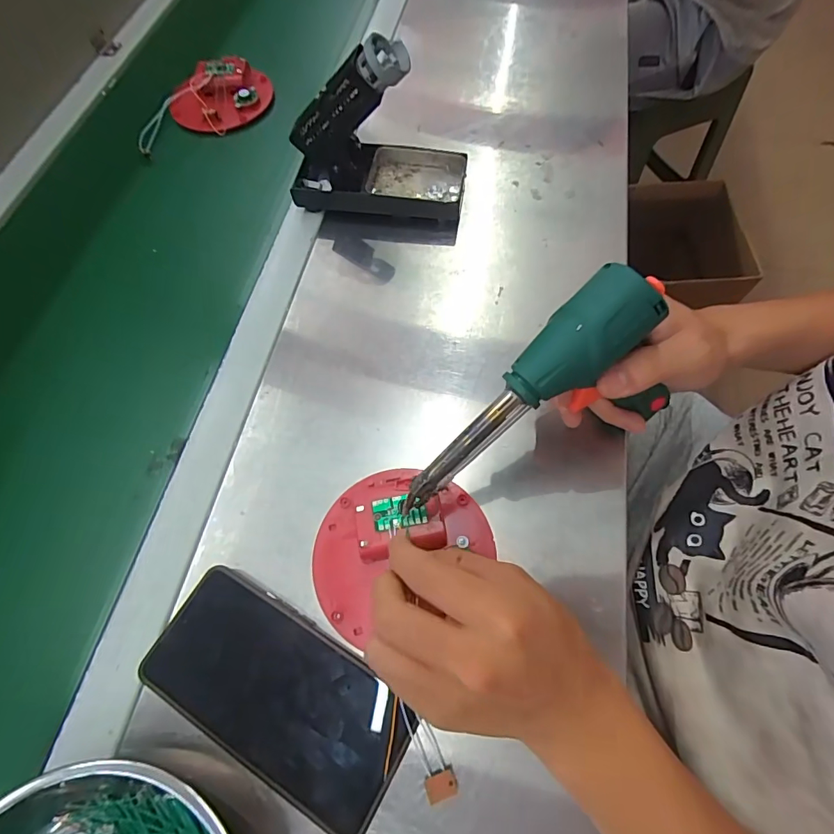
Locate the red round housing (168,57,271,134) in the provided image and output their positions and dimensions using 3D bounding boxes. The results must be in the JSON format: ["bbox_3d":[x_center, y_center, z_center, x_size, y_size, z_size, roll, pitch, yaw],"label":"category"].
[{"bbox_3d":[-0.233,-0.391,0.544,0.096,0.030,0.110,22,67,10],"label":"red round housing"}]

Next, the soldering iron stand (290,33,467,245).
[{"bbox_3d":[-0.040,-0.255,0.406,0.163,0.127,0.081,5,63,8],"label":"soldering iron stand"}]

